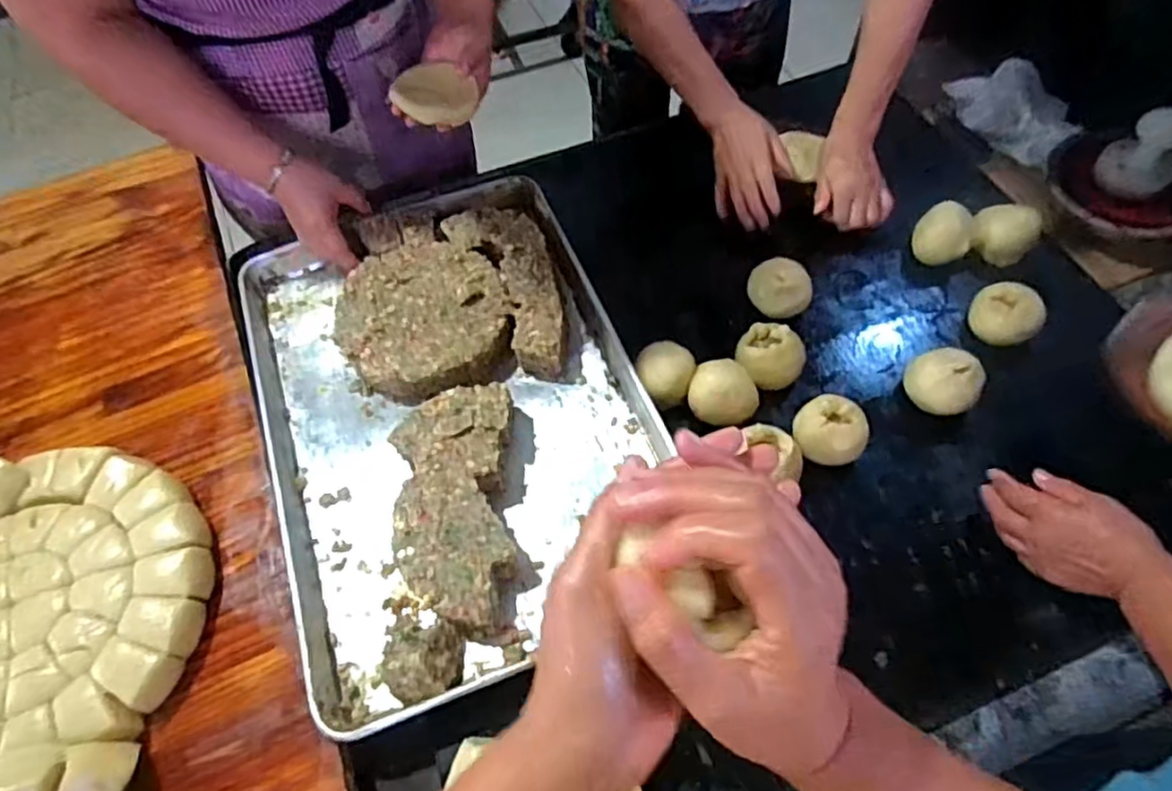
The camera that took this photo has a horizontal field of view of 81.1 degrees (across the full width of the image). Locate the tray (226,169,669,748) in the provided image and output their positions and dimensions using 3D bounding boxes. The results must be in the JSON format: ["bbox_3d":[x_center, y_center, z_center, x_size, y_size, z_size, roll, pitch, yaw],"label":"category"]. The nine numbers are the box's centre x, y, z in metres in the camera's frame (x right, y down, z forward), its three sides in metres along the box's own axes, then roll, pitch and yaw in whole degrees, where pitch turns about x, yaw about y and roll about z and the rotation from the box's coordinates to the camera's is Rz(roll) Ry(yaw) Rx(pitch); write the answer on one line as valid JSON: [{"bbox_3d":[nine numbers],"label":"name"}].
[{"bbox_3d":[-0.153,0.004,0.778,0.396,0.062,0.580,-20,61,-9],"label":"tray"}]

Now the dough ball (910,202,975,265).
[{"bbox_3d":[0.444,-0.196,0.861,0.069,0.052,0.082,28,65,18],"label":"dough ball"}]

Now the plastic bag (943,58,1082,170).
[{"bbox_3d":[0.608,-0.411,0.964,0.112,0.049,0.171,-35,64,-16],"label":"plastic bag"}]

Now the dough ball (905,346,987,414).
[{"bbox_3d":[0.392,-0.012,0.755,0.068,0.062,0.076,-39,65,-18],"label":"dough ball"}]

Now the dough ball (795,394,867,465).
[{"bbox_3d":[0.260,0.043,0.735,0.071,0.060,0.065,-1,60,2],"label":"dough ball"}]

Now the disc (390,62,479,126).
[{"bbox_3d":[-0.170,-0.335,0.762,0.085,0.031,0.082,-1,60,2],"label":"disc"}]

